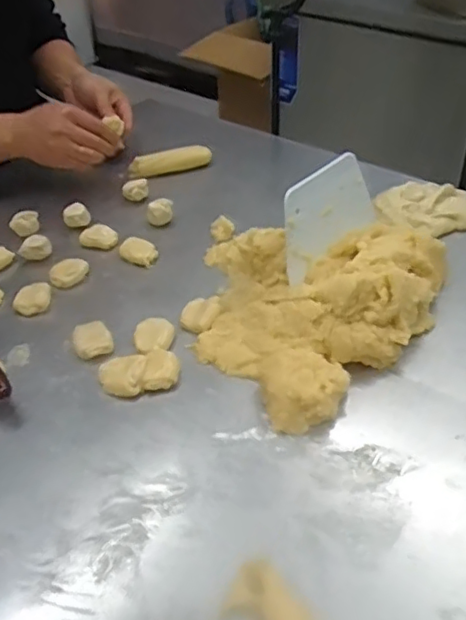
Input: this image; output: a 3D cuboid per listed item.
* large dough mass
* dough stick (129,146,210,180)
[{"bbox_3d":[0.088,-0.004,0.609,0.265,0.072,0.255,4,42,6],"label":"large dough mass"},{"bbox_3d":[-0.091,-0.219,0.905,0.122,0.027,0.031,-13,43,-12],"label":"dough stick"}]

